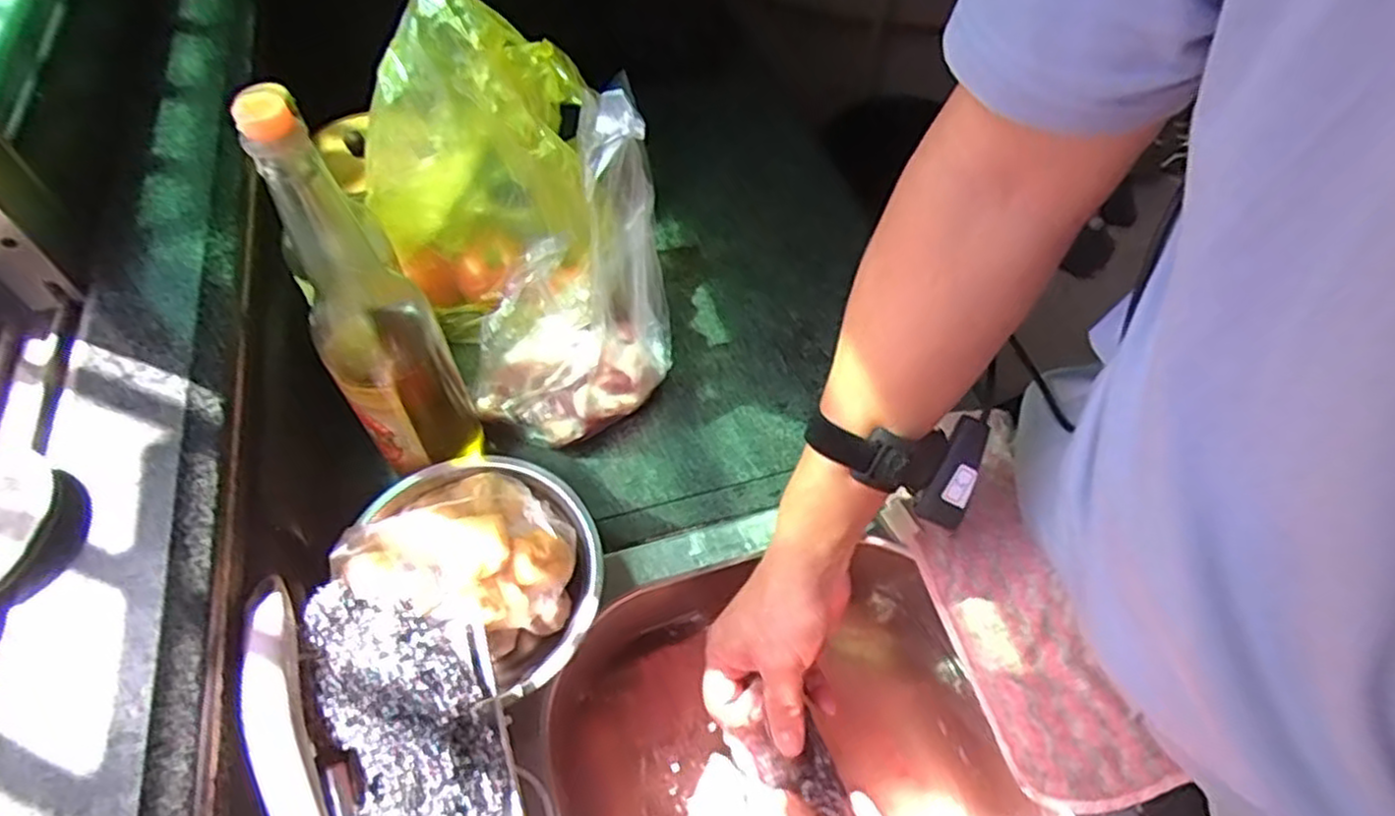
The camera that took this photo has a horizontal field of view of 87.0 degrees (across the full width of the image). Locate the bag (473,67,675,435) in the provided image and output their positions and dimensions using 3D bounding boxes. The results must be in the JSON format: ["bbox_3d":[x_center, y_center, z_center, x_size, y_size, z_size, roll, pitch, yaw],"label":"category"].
[{"bbox_3d":[-0.078,-0.097,0.540,0.110,0.250,0.099,33,30,21],"label":"bag"}]

